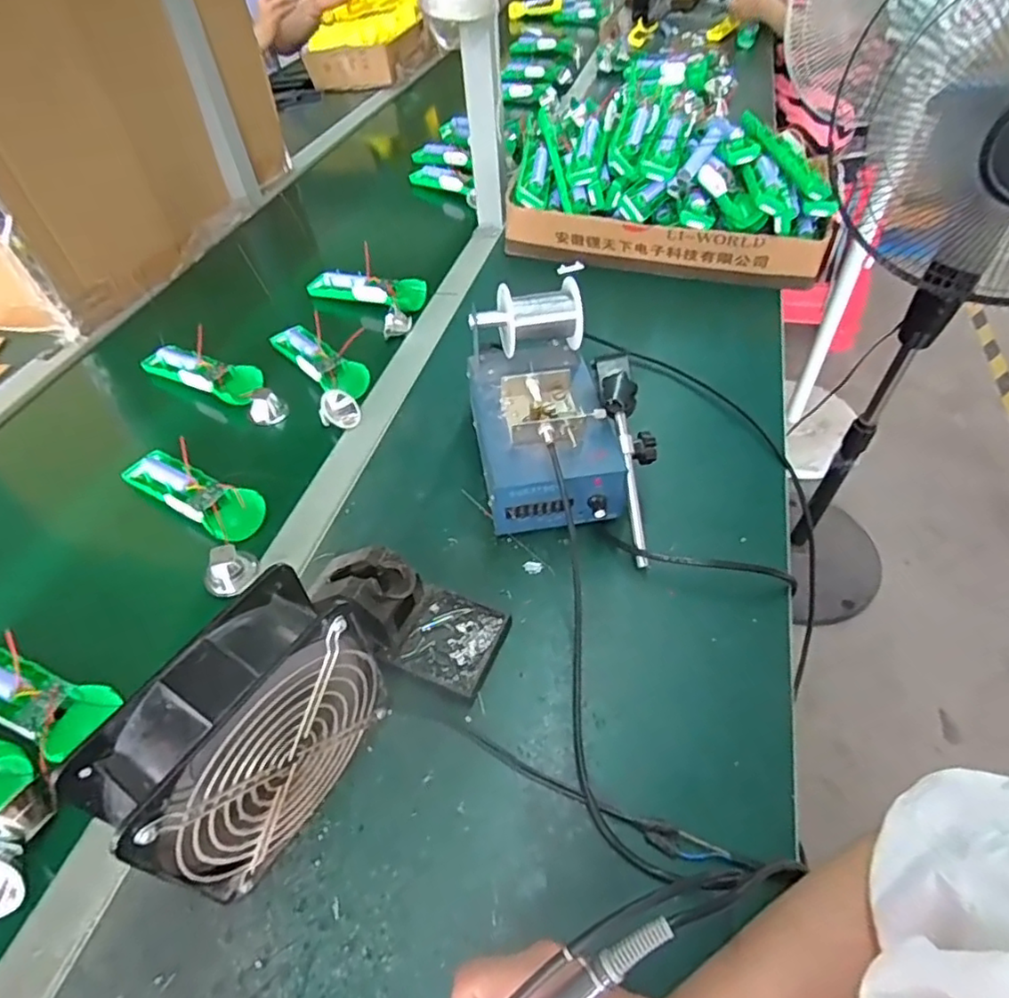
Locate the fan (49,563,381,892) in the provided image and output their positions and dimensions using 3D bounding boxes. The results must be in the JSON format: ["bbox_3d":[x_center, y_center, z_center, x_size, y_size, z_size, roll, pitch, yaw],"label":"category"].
[{"bbox_3d":[-0.143,0.139,0.360,0.062,0.150,0.145,26,55,23],"label":"fan"}]

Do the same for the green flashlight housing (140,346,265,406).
[{"bbox_3d":[-0.346,-0.141,0.692,0.149,0.029,0.042,15,51,15],"label":"green flashlight housing"}]

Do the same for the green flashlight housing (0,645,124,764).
[{"bbox_3d":[-0.357,0.139,0.454,0.140,0.031,0.052,20,53,19],"label":"green flashlight housing"}]

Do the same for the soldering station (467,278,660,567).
[{"bbox_3d":[0.047,-0.081,0.551,0.152,0.126,0.249,-9,49,-5],"label":"soldering station"}]

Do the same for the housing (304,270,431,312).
[{"bbox_3d":[-0.176,-0.273,0.794,0.146,0.030,0.057,11,50,12],"label":"housing"}]

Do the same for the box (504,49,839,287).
[{"bbox_3d":[0.214,-0.415,0.783,0.390,0.203,0.174,11,50,12],"label":"box"}]

